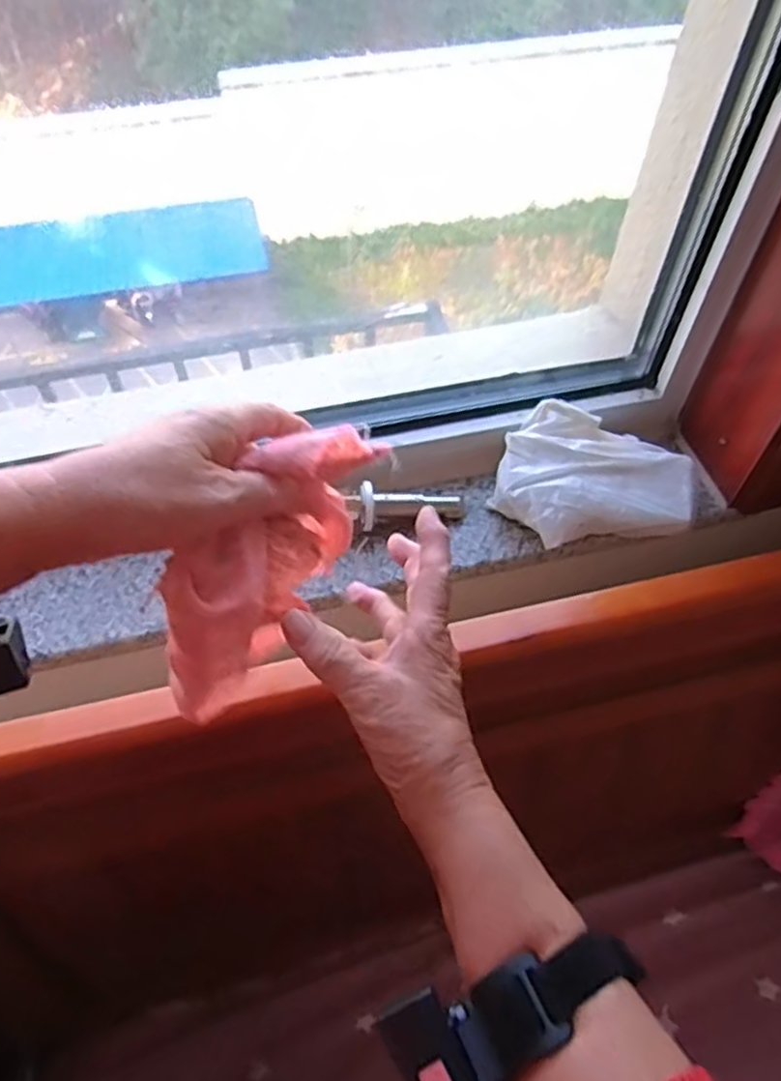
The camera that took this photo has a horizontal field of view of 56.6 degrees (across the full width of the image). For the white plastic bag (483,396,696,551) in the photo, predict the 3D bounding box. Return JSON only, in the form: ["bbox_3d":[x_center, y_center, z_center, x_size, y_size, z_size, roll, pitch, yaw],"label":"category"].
[{"bbox_3d":[0.170,-0.047,0.604,0.154,0.040,0.116,17,58,11],"label":"white plastic bag"}]

